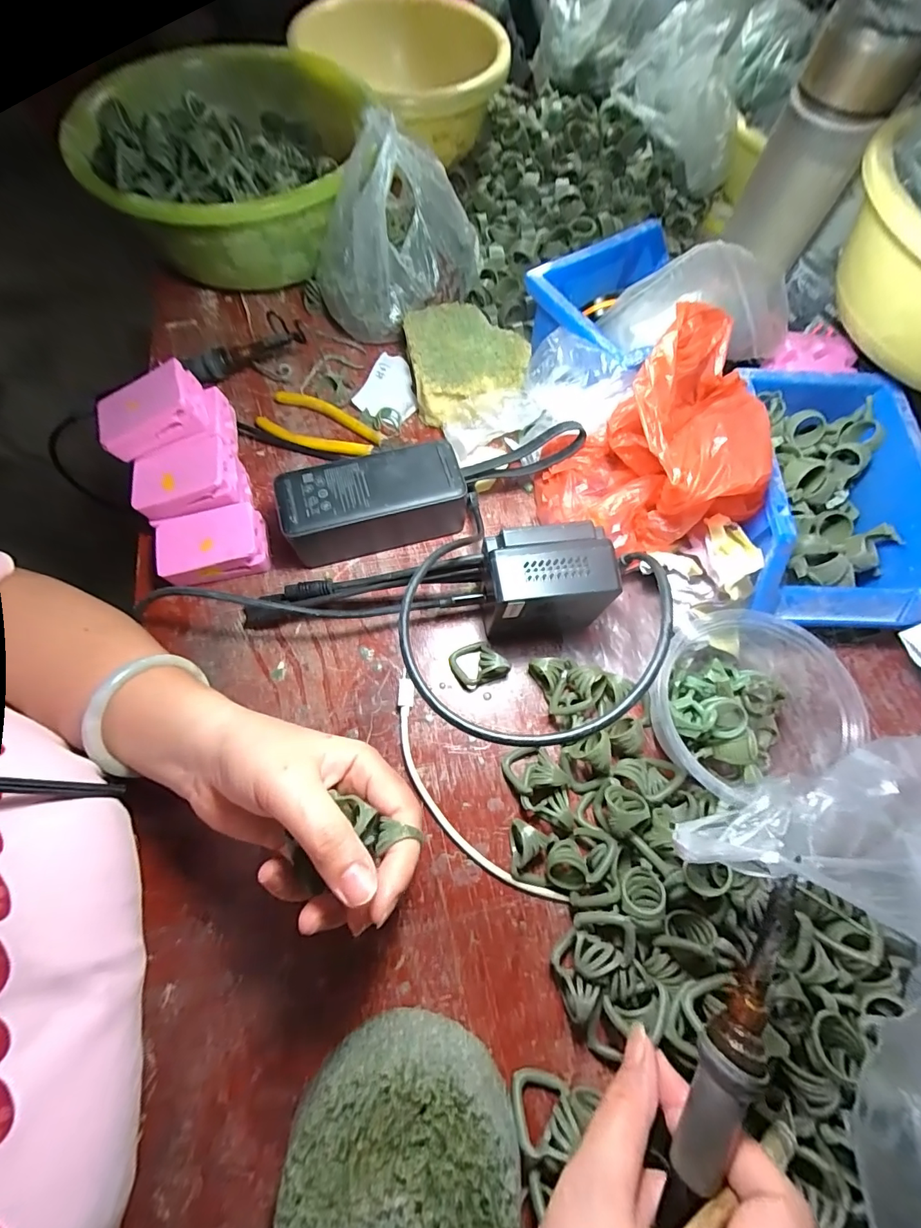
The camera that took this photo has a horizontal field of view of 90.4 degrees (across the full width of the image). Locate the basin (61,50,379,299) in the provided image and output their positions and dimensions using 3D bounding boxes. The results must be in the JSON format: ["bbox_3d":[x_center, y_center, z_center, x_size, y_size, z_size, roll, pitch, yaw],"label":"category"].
[{"bbox_3d":[-0.205,-0.405,0.423,0.221,0.120,0.245,-11,69,-5],"label":"basin"}]

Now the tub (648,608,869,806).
[{"bbox_3d":[0.176,0.056,0.289,0.107,0.059,0.119,23,69,8],"label":"tub"}]

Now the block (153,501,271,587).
[{"bbox_3d":[-0.183,-0.049,0.337,0.072,0.029,0.046,-14,69,-6],"label":"block"}]

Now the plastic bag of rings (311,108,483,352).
[{"bbox_3d":[-0.052,-0.325,0.388,0.141,0.125,0.099,-41,74,-15],"label":"plastic bag of rings"}]

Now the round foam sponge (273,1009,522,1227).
[{"bbox_3d":[-0.026,0.255,0.212,0.099,0.046,0.100,0,68,-1],"label":"round foam sponge"}]

